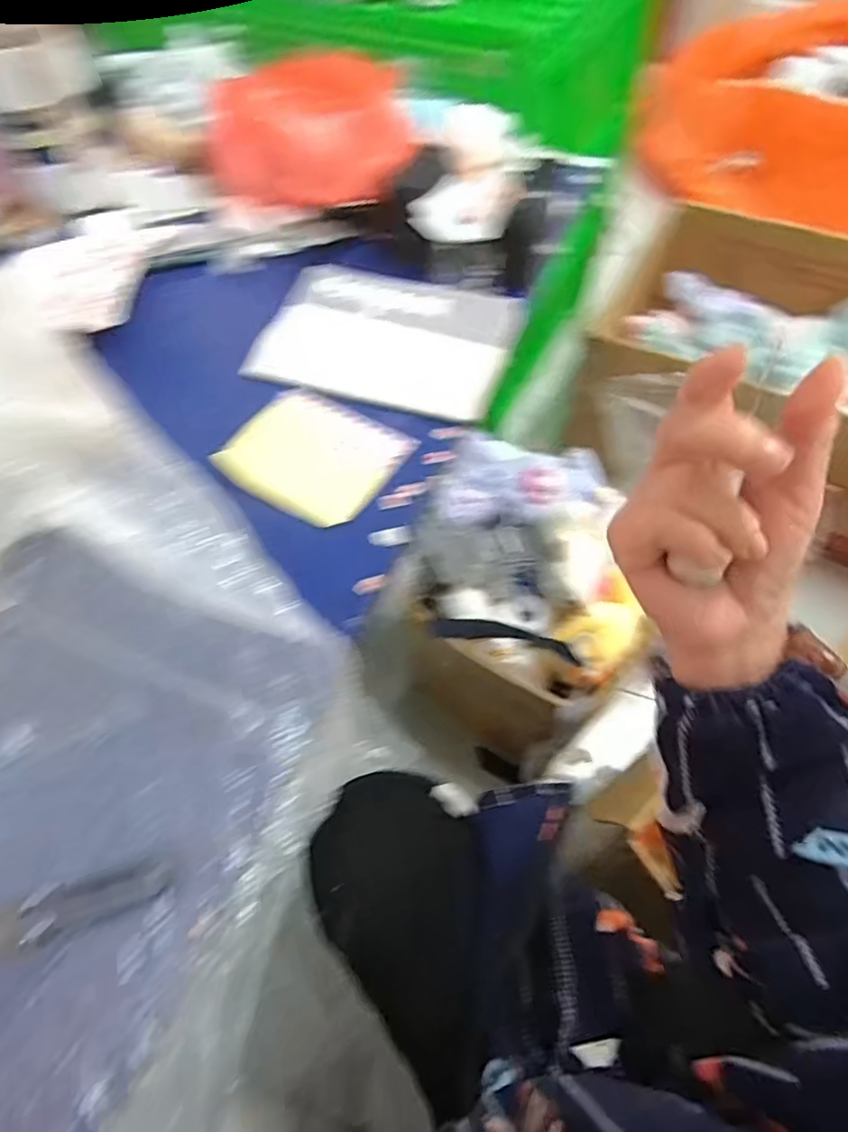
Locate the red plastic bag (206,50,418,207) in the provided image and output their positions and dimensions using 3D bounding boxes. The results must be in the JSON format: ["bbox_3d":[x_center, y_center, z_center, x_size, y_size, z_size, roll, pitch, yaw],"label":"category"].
[{"bbox_3d":[-0.113,-0.411,0.603,0.207,0.111,0.087,-9,57,-5],"label":"red plastic bag"}]

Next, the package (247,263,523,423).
[{"bbox_3d":[-0.032,-0.203,0.540,0.211,0.015,0.150,16,59,11],"label":"package"}]

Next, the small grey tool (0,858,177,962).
[{"bbox_3d":[-0.176,0.170,0.305,0.097,0.010,0.025,-21,59,-12],"label":"small grey tool"}]

